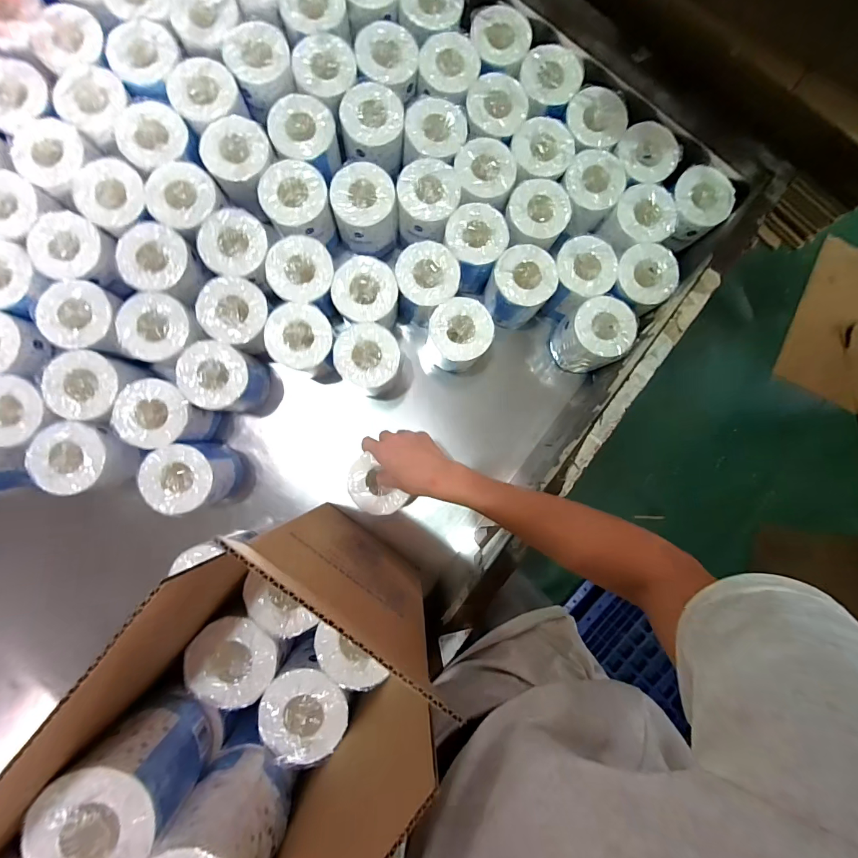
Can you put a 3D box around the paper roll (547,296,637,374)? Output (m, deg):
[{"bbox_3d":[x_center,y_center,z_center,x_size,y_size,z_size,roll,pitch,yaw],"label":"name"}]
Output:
[{"bbox_3d":[0.267,-0.153,0.638,0.091,0.118,0.097,0,87,-5],"label":"paper roll"}]

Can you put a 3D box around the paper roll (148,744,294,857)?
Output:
[{"bbox_3d":[-0.194,0.383,0.350,0.094,0.113,0.091,0,87,-5],"label":"paper roll"}]

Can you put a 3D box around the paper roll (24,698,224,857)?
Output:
[{"bbox_3d":[-0.272,0.321,0.350,0.089,0.114,0.094,0,87,-5],"label":"paper roll"}]

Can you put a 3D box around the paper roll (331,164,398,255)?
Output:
[{"bbox_3d":[-0.103,-0.347,0.620,0.094,0.107,0.092,0,87,-5],"label":"paper roll"}]

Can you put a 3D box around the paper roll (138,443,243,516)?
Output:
[{"bbox_3d":[-0.353,0.071,0.583,0.103,0.106,0.096,0,87,-5],"label":"paper roll"}]

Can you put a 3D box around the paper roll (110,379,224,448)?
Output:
[{"bbox_3d":[-0.395,-0.019,0.587,0.098,0.112,0.091,0,87,-5],"label":"paper roll"}]

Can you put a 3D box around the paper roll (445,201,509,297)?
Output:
[{"bbox_3d":[0.069,-0.293,0.628,0.094,0.099,0.095,0,87,-5],"label":"paper roll"}]

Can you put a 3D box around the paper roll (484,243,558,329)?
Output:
[{"bbox_3d":[0.146,-0.234,0.632,0.093,0.103,0.097,0,87,-5],"label":"paper roll"}]

